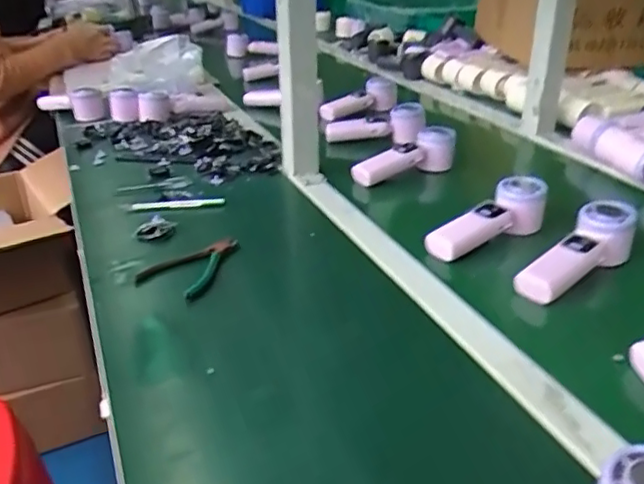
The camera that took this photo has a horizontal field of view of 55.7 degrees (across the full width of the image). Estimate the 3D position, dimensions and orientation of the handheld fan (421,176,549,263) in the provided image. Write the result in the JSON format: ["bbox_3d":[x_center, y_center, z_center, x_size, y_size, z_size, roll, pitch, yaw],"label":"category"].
[{"bbox_3d":[0.202,-0.028,0.714,0.178,0.054,0.050,-20,33,-32],"label":"handheld fan"}]

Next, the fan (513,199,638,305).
[{"bbox_3d":[0.269,0.019,0.650,0.170,0.053,0.055,-34,39,-21],"label":"fan"}]

